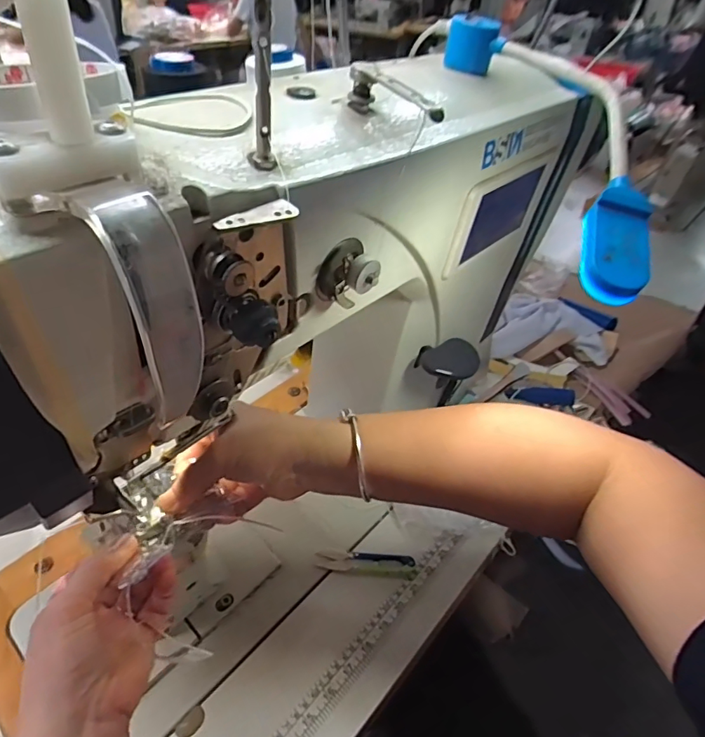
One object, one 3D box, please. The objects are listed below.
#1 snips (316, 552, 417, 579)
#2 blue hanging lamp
[{"bbox_3d":[0.017,0.205,0.521,0.105,0.010,0.023,5,40,2],"label":"snips"},{"bbox_3d":[0.127,-0.065,0.238,0.028,0.012,0.075,14,64,13],"label":"blue hanging lamp"}]

